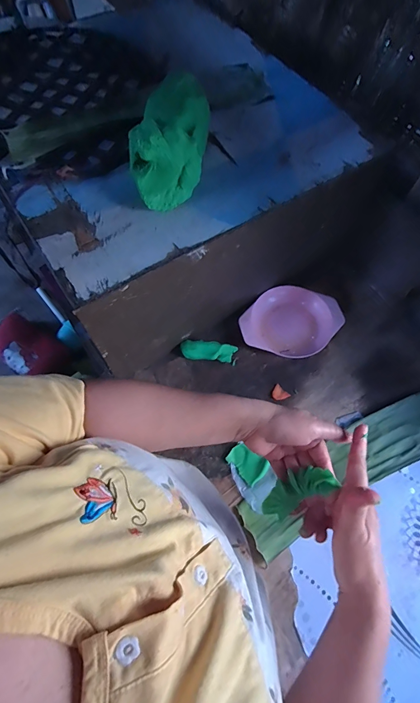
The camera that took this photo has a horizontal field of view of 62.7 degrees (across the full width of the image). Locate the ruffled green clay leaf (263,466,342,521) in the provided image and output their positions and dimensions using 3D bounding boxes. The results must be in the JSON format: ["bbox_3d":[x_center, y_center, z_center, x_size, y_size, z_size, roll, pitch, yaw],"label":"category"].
[{"bbox_3d":[0.096,0.152,0.374,0.081,0.018,0.038,-31,38,8],"label":"ruffled green clay leaf"}]

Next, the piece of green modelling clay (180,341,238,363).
[{"bbox_3d":[-0.002,0.000,0.616,0.097,0.027,0.034,3,65,0],"label":"piece of green modelling clay"}]

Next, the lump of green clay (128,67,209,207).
[{"bbox_3d":[-0.050,-0.267,0.448,0.096,0.085,0.152,4,65,1],"label":"lump of green clay"}]

